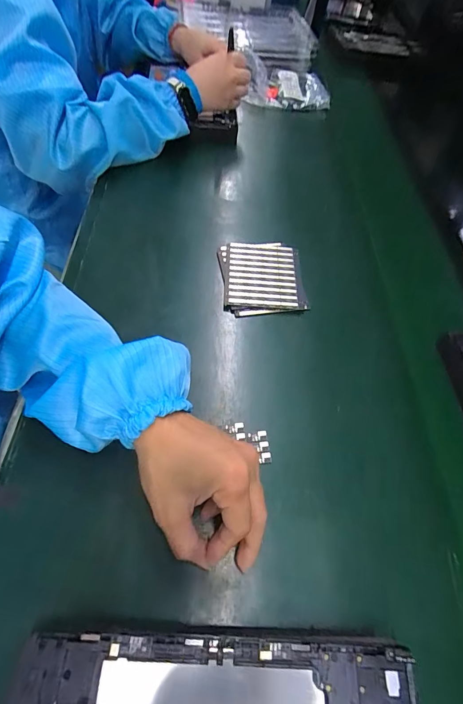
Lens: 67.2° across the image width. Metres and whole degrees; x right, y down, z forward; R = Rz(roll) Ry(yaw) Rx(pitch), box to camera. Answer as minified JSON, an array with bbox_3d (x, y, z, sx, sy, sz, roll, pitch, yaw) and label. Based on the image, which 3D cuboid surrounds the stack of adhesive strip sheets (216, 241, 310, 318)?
[{"bbox_3d":[0.037,-0.090,0.421,0.097,0.009,0.106,-2,59,-9],"label":"stack of adhesive strip sheets"}]

